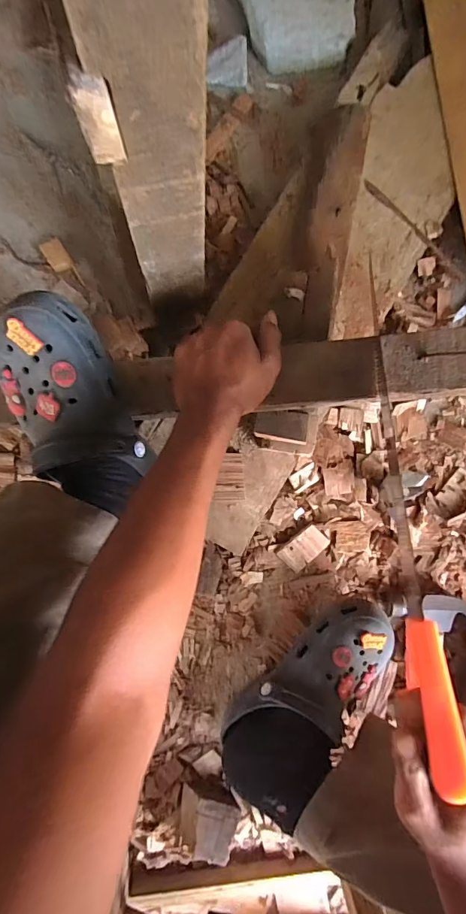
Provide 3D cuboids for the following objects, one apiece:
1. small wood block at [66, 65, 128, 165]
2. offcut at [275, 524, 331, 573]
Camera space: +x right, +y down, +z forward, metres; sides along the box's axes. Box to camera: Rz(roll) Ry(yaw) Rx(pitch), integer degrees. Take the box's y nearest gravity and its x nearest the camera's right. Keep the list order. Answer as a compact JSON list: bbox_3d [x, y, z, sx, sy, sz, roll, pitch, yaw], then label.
[{"bbox_3d":[-0.070,-0.177,0.227,0.019,0.056,0.007,-7,91,-2],"label":"small wood block"},{"bbox_3d":[0.091,0.118,0.553,0.061,0.010,0.040,-43,92,-1],"label":"offcut"}]

